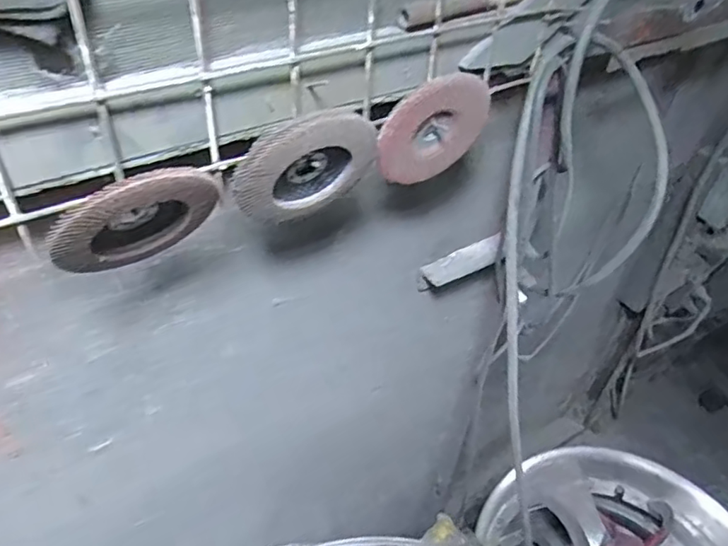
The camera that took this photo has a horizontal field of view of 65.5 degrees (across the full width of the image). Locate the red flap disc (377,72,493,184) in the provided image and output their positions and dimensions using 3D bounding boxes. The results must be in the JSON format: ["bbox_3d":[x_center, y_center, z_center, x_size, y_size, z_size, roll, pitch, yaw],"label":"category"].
[{"bbox_3d":[0.053,-0.108,0.425,0.096,0.085,0.016,-21,48,-26],"label":"red flap disc"}]

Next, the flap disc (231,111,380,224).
[{"bbox_3d":[-0.036,-0.067,0.364,0.094,0.087,0.013,-33,69,5],"label":"flap disc"}]

